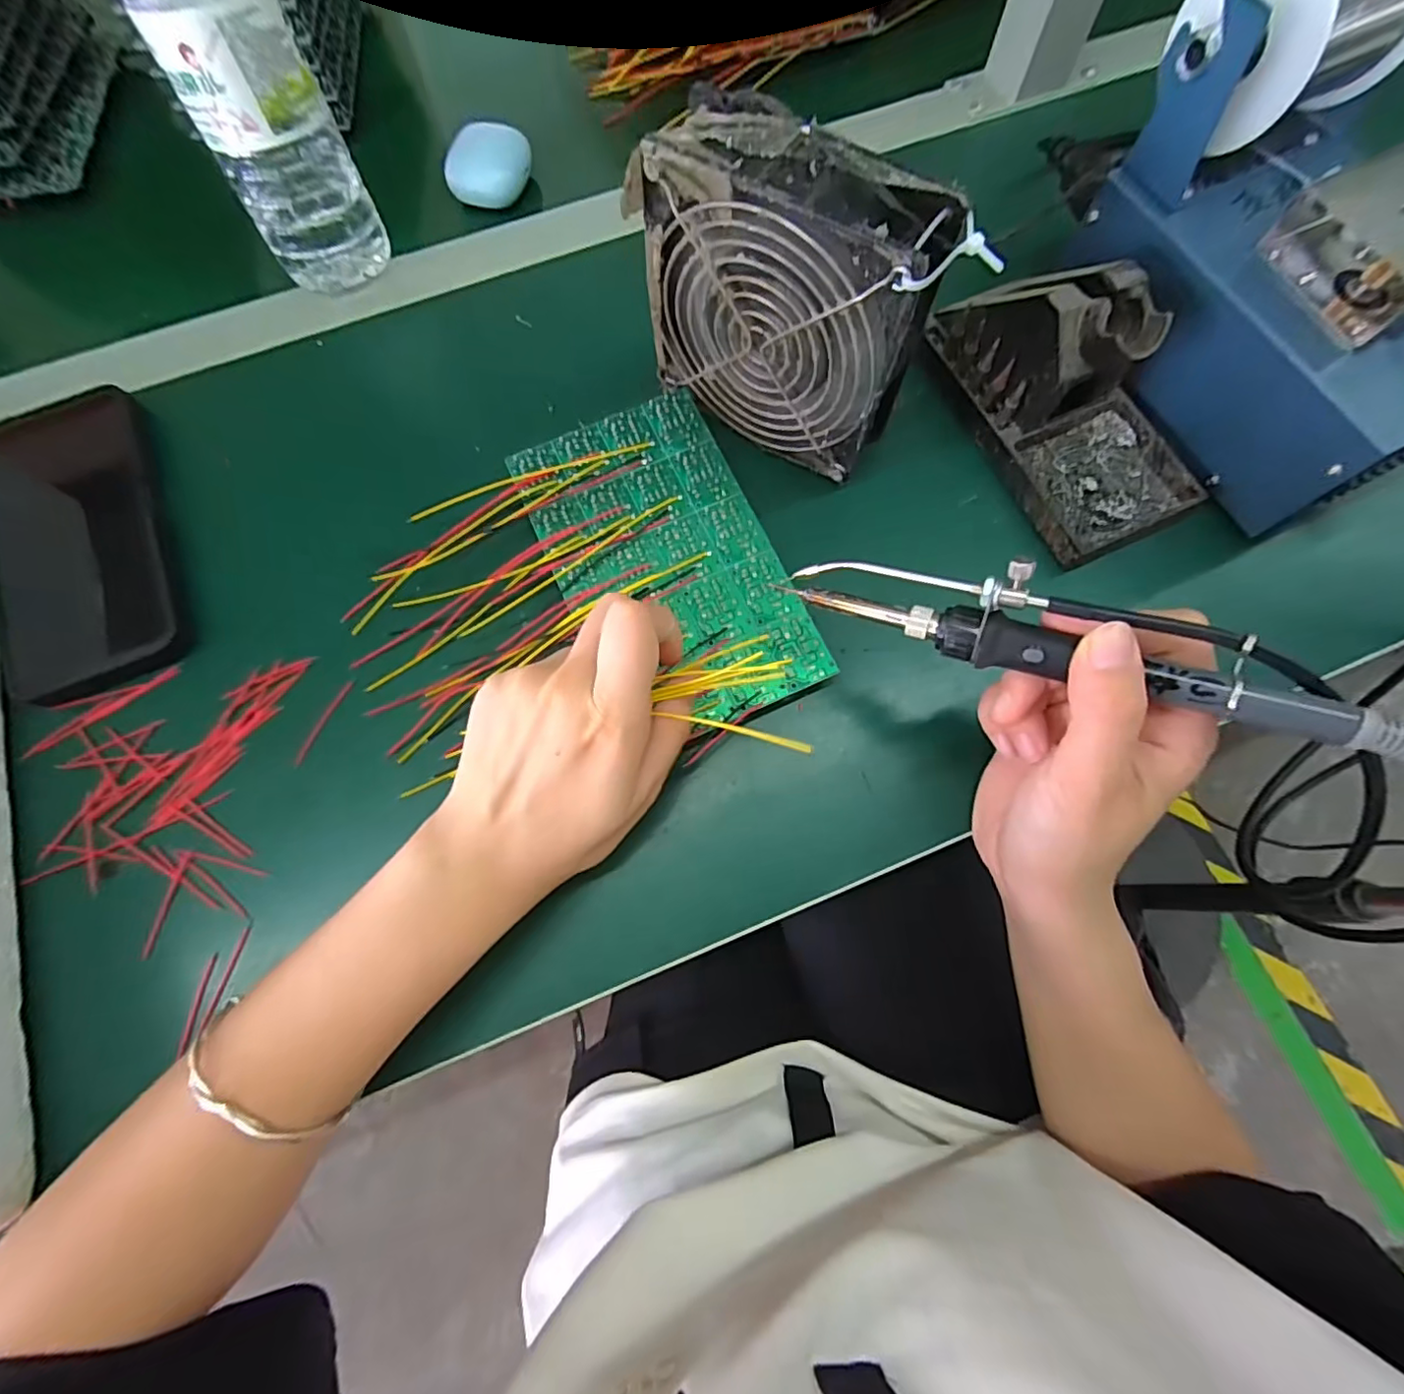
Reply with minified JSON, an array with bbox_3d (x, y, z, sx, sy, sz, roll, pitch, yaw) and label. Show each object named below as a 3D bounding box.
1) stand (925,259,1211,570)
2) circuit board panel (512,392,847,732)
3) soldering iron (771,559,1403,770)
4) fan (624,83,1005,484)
[{"bbox_3d":[0.184,-0.152,0.288,0.074,0.072,0.148,-24,75,-7],"label":"stand"},{"bbox_3d":[-0.018,-0.068,0.290,0.100,0.004,0.173,-23,75,-7],"label":"circuit board panel"},{"bbox_3d":[0.125,-0.019,0.196,0.199,0.028,0.025,20,74,23],"label":"soldering iron"},{"bbox_3d":[0.038,-0.169,0.267,0.130,0.118,0.041,31,76,9],"label":"fan"}]

